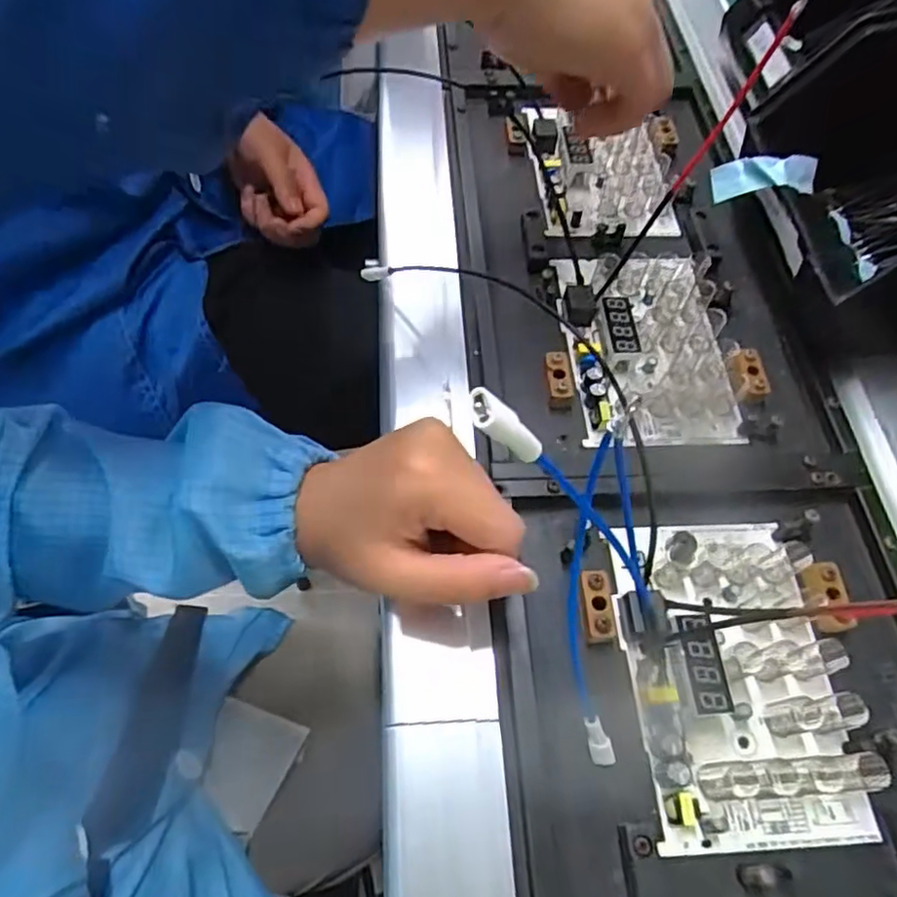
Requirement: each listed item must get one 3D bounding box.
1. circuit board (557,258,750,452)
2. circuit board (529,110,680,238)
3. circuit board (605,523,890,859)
[{"bbox_3d":[0.115,-0.064,0.366,0.086,0.023,0.131,-1,60,-3],"label":"circuit board"},{"bbox_3d":[0.106,-0.187,0.433,0.091,0.019,0.099,-2,60,-4],"label":"circuit board"},{"bbox_3d":[0.124,0.094,0.274,0.085,0.019,0.134,-2,60,-3],"label":"circuit board"}]

